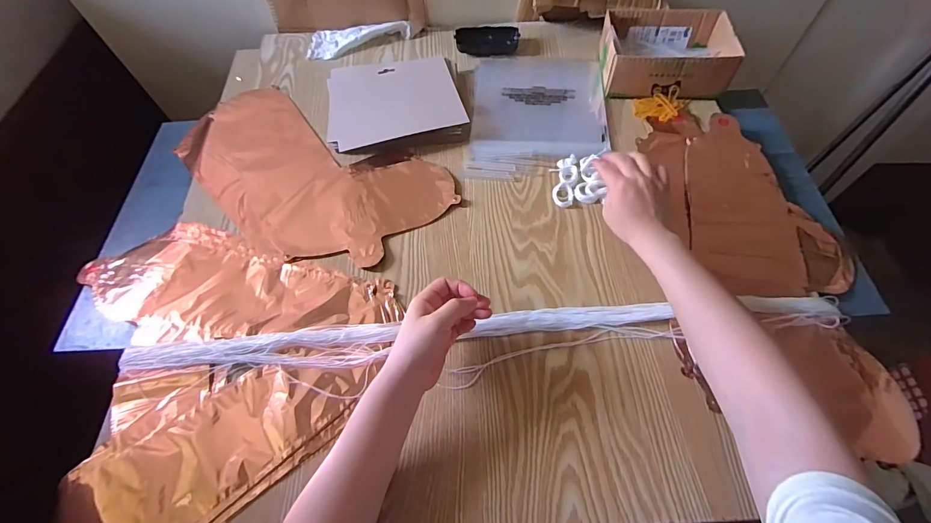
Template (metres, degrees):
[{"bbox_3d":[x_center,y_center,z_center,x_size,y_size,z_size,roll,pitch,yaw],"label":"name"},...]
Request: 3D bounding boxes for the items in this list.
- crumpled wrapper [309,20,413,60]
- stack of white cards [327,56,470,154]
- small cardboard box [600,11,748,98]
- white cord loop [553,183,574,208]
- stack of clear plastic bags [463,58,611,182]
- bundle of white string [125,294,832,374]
[{"bbox_3d":[-0.189,-0.393,0.732,0.179,0.021,0.074,-2,60,1],"label":"crumpled wrapper"},{"bbox_3d":[-0.105,-0.241,0.629,0.195,0.029,0.154,-9,60,-3],"label":"stack of white cards"},{"bbox_3d":[0.309,-0.325,0.644,0.181,0.063,0.135,5,60,5],"label":"small cardboard box"},{"bbox_3d":[0.132,-0.090,0.560,0.027,0.005,0.037,0,60,3],"label":"white cord loop"},{"bbox_3d":[0.117,-0.240,0.656,0.209,0.010,0.281,4,60,5],"label":"stack of clear plastic bags"},{"bbox_3d":[0.021,0.080,0.461,0.784,0.020,0.041,-6,60,-1],"label":"bundle of white string"}]

